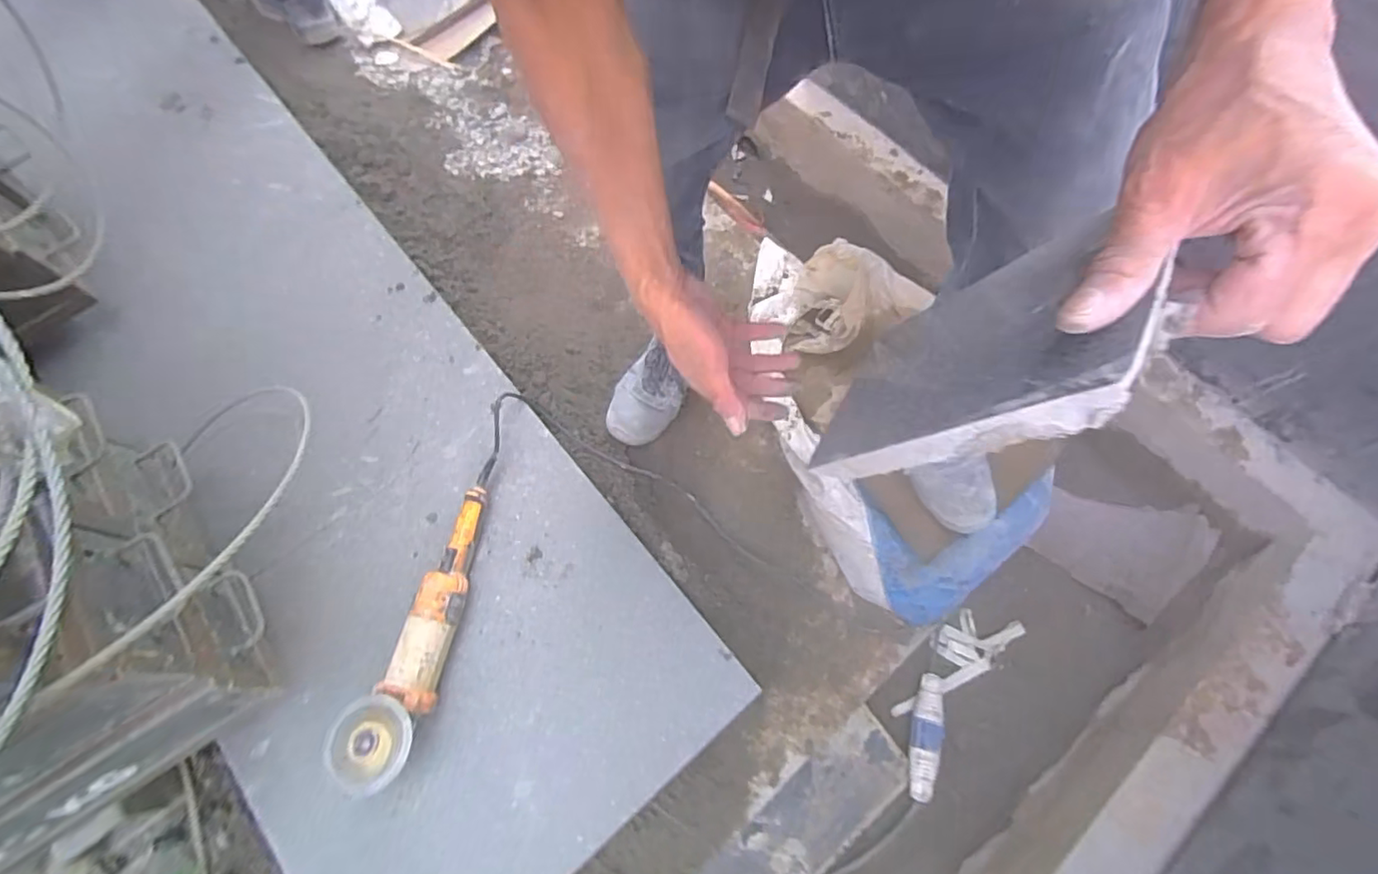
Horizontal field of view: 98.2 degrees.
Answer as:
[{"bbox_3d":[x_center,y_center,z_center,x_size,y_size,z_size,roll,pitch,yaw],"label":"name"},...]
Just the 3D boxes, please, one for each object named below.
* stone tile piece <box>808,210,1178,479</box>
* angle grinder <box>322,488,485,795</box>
[{"bbox_3d":[0.161,-0.048,0.339,0.018,0.215,0.145,39,69,-10],"label":"stone tile piece"},{"bbox_3d":[-0.370,0.251,0.808,0.104,0.112,0.379,8,68,3],"label":"angle grinder"}]

